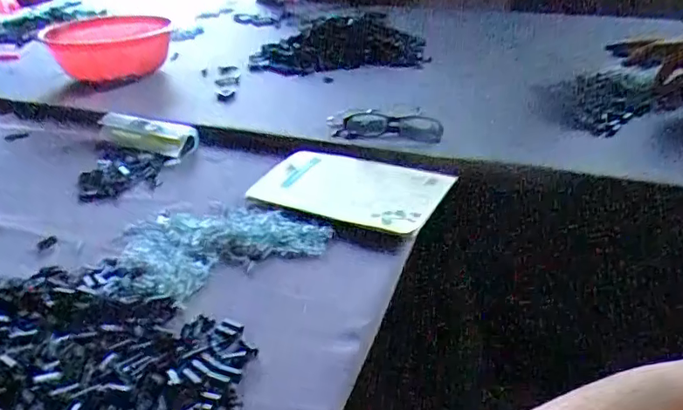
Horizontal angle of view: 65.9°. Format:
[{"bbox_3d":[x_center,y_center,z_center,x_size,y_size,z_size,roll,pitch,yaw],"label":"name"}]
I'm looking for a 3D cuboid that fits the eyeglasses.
[{"bbox_3d":[0.055,-0.104,0.696,0.151,0.031,0.072,0,32,7],"label":"eyeglasses"}]

